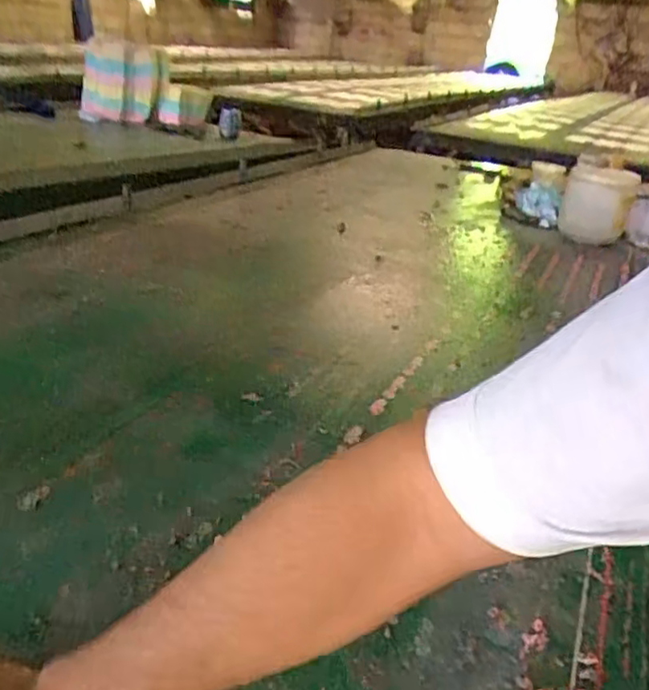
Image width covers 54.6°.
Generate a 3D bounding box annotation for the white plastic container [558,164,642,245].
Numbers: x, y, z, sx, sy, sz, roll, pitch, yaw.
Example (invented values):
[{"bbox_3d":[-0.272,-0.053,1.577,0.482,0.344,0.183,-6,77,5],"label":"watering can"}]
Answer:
[{"bbox_3d":[0.701,-0.372,1.612,0.167,0.153,0.197,16,28,20],"label":"white plastic container"}]

